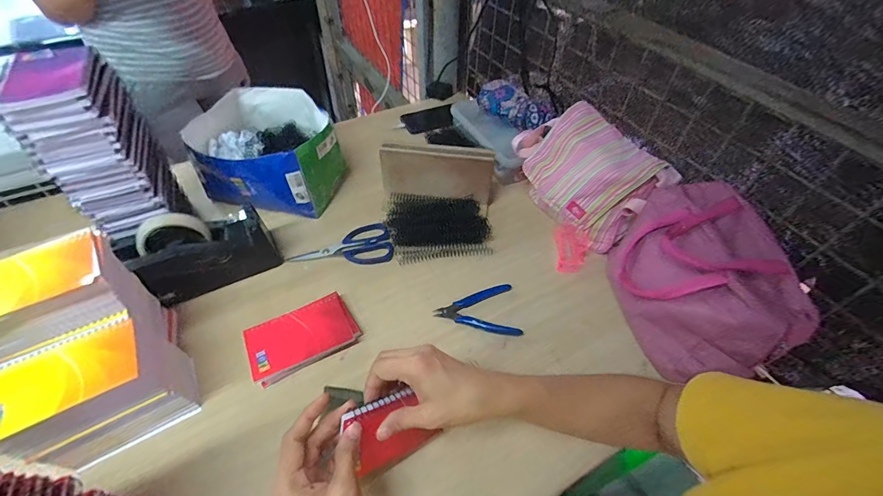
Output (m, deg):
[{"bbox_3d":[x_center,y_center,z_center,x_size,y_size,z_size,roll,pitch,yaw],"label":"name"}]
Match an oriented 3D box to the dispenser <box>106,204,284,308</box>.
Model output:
[{"bbox_3d":[-0.342,0.004,0.552,0.178,0.102,0.065,-27,55,-23],"label":"dispenser"}]

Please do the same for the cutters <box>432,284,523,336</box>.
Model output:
[{"bbox_3d":[0.061,0.083,0.569,0.123,0.016,0.084,13,50,9],"label":"cutters"}]

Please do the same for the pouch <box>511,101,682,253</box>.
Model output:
[{"bbox_3d":[0.233,-0.134,0.647,0.253,0.175,0.070,51,20,25],"label":"pouch"}]

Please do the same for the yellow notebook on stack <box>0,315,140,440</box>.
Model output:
[{"bbox_3d":[-0.380,0.126,0.376,0.130,0.008,0.084,-23,54,-20],"label":"yellow notebook on stack"}]

